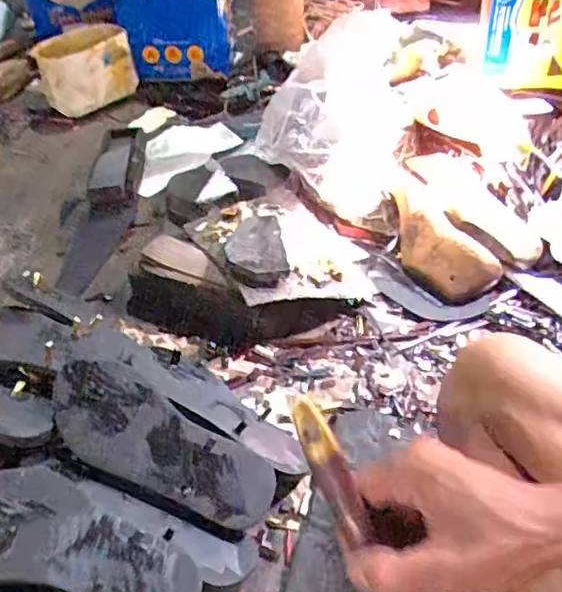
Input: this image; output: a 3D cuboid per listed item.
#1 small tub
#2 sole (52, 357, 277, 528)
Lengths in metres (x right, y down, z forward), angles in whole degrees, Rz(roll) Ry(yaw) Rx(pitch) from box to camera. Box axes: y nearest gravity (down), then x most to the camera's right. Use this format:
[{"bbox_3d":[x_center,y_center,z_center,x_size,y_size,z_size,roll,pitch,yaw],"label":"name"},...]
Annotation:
[{"bbox_3d":[-0.424,-0.497,1.298,0.199,0.128,0.199,-15,46,-13],"label":"small tub"},{"bbox_3d":[-0.125,0.146,0.580,0.243,0.014,0.090,27,75,16],"label":"sole"}]

